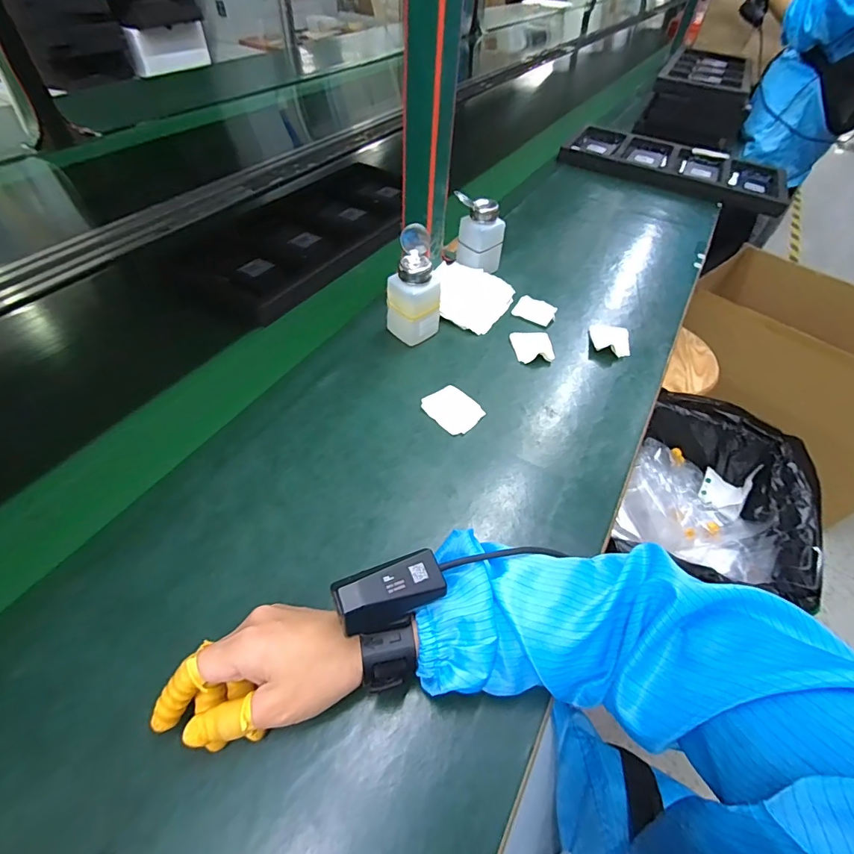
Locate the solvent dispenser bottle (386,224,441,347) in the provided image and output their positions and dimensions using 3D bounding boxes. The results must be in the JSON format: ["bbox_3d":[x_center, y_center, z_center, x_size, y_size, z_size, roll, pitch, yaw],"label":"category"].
[{"bbox_3d":[-0.015,-0.168,0.519,0.052,0.130,0.049,35,58,23],"label":"solvent dispenser bottle"}]

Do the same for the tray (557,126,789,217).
[{"bbox_3d":[0.556,-0.591,0.968,0.463,0.034,0.235,29,55,19],"label":"tray"}]

